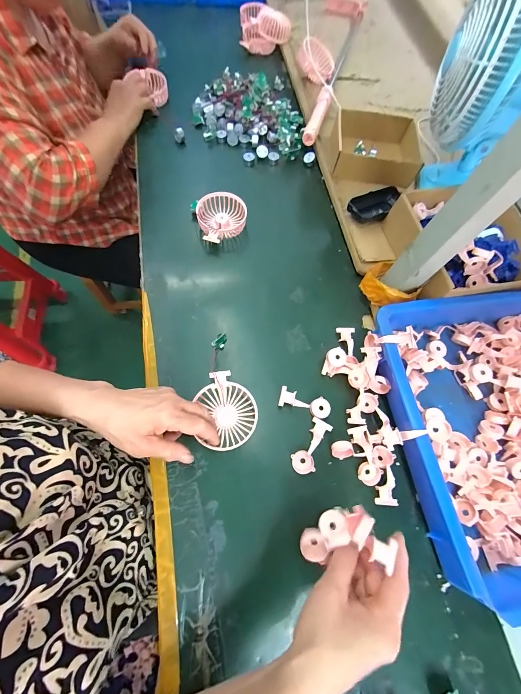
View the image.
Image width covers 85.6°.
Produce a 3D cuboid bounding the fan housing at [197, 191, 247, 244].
[{"bbox_3d":[-0.069,-0.231,0.523,0.086,0.050,0.094,0,70,-1],"label":"fan housing"}]

